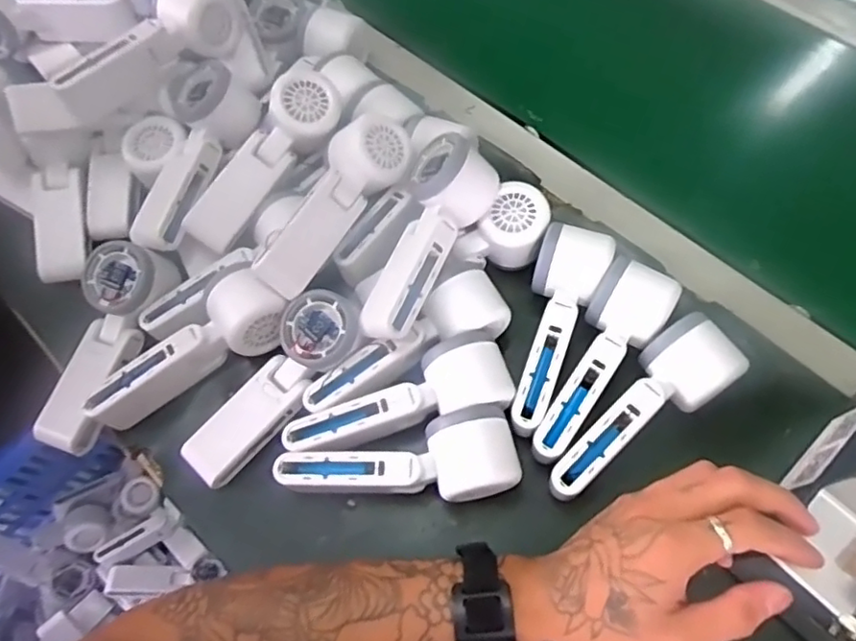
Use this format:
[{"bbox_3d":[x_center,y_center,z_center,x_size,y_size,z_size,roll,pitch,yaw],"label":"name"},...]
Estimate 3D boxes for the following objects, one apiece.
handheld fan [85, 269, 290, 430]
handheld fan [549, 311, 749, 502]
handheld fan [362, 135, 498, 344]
[{"bbox_3d":[-0.183,0.019,0.474,0.160,0.052,0.059,-28,66,-10],"label":"handheld fan"},{"bbox_3d":[0.146,0.061,0.439,0.161,0.047,0.057,-33,67,-12],"label":"handheld fan"},{"bbox_3d":[-0.001,-0.062,0.463,0.067,0.051,0.165,18,67,11],"label":"handheld fan"}]

